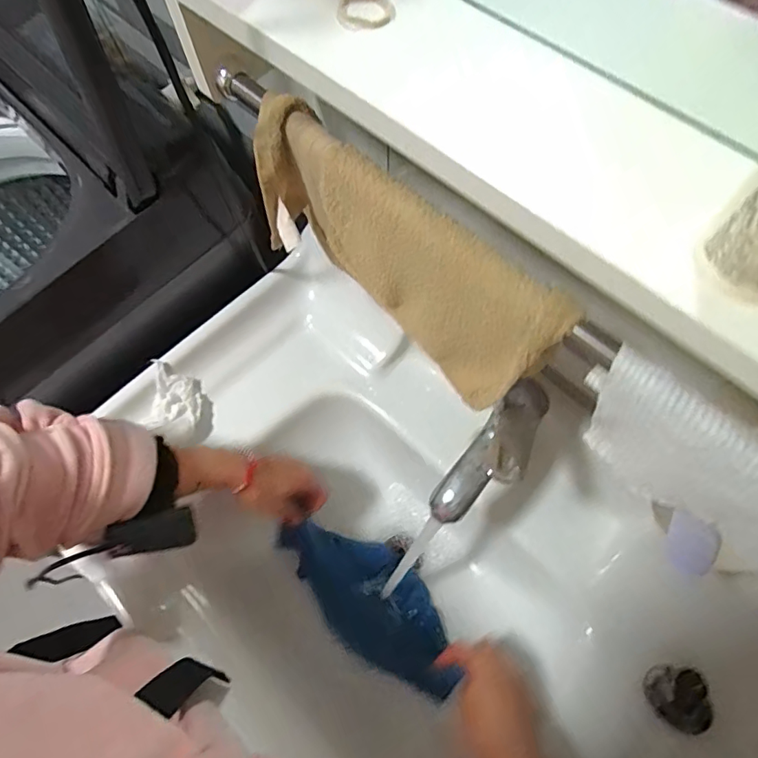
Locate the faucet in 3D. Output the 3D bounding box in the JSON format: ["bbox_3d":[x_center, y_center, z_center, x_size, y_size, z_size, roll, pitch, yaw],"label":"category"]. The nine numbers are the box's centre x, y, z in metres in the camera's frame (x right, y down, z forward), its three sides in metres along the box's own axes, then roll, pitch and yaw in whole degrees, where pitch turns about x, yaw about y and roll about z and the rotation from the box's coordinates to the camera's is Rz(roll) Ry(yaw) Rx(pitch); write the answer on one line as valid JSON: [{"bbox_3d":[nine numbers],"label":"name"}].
[{"bbox_3d":[0.102,0.071,0.441,0.047,0.081,0.129,38,73,16],"label":"faucet"}]

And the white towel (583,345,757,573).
[{"bbox_3d":[0.208,0.072,0.288,0.038,0.093,0.203,-38,71,-13],"label":"white towel"}]

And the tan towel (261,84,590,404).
[{"bbox_3d":[0.010,-0.081,0.395,0.270,0.160,0.052,41,74,17],"label":"tan towel"}]

